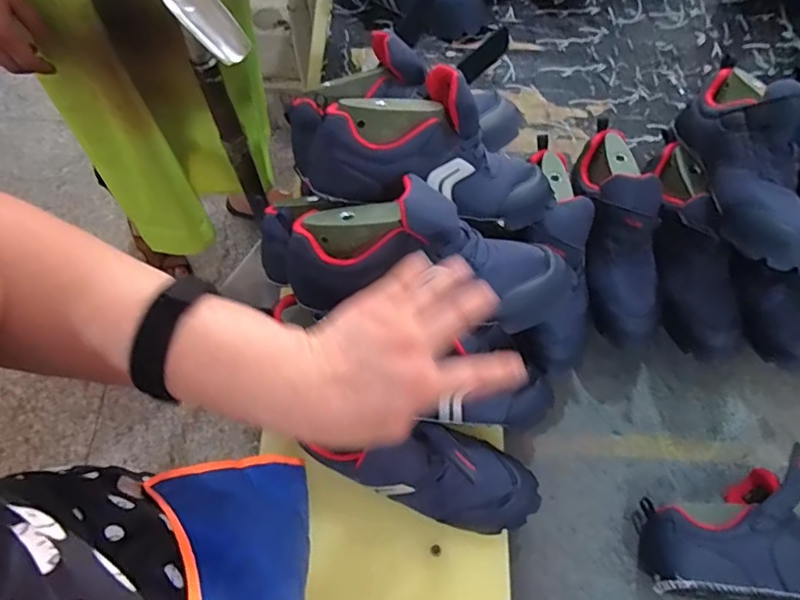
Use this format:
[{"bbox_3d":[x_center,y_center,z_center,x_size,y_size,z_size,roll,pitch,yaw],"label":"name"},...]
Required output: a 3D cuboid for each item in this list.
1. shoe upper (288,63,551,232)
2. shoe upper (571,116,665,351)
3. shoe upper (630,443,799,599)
[{"bbox_3d":[0.035,-0.139,0.519,0.266,0.123,0.108,10,69,-16],"label":"shoe upper"},{"bbox_3d":[0.256,-0.085,0.625,0.082,0.101,0.280,-3,84,-2],"label":"shoe upper"},{"bbox_3d":[0.392,0.245,0.571,0.249,0.084,0.168,7,67,1],"label":"shoe upper"}]

